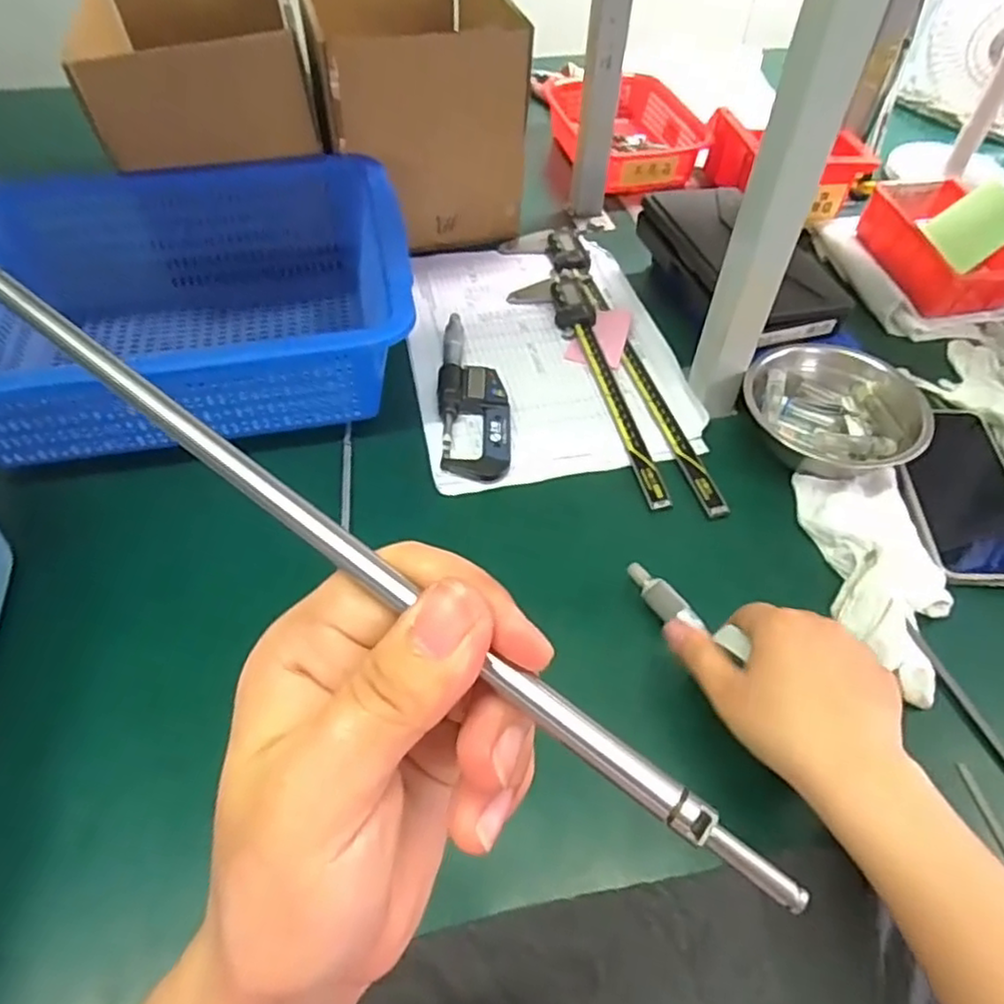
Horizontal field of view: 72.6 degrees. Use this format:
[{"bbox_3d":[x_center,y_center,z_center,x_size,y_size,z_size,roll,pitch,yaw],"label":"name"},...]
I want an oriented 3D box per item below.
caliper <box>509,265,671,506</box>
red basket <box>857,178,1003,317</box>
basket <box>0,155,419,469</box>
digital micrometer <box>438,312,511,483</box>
[{"bbox_3d":[0.072,-0.107,0.560,0.064,0.015,0.275,-10,52,-10],"label":"caliper"},{"bbox_3d":[0.414,-0.236,0.645,0.101,0.065,0.148,-8,52,-9],"label":"red basket"},{"bbox_3d":[-0.253,-0.160,0.549,0.348,0.110,0.276,-10,52,-11],"label":"basket"},{"bbox_3d":[-0.023,-0.089,0.544,0.052,0.018,0.170,-2,51,-5],"label":"digital micrometer"}]

